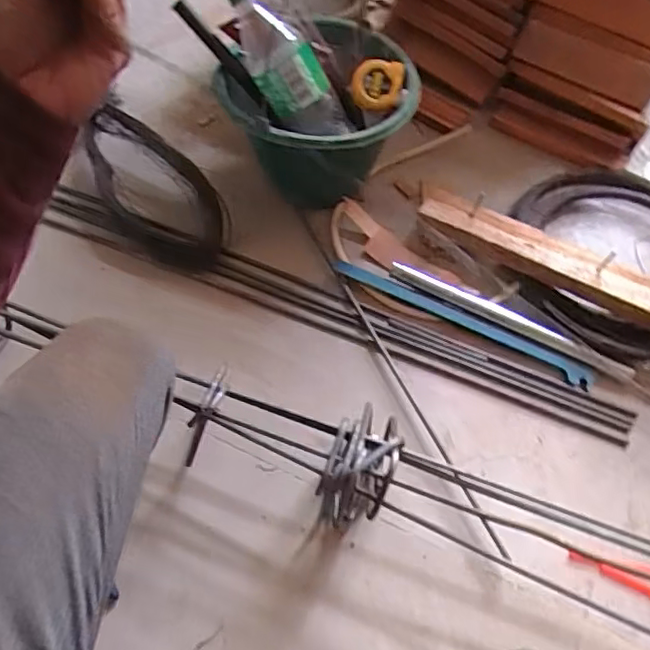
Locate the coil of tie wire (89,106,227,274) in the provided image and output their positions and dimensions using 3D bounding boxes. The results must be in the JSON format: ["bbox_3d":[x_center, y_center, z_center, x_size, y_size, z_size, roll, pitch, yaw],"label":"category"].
[{"bbox_3d":[-0.252,-0.199,0.908,0.149,0.033,0.286,-36,85,-2],"label":"coil of tie wire"}]

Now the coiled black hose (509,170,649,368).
[{"bbox_3d":[0.453,-0.107,0.942,0.324,0.054,0.364,11,61,4],"label":"coiled black hose"}]

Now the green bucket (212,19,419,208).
[{"bbox_3d":[-0.005,-0.274,0.913,0.256,0.228,0.215,-37,69,-21],"label":"green bucket"}]

